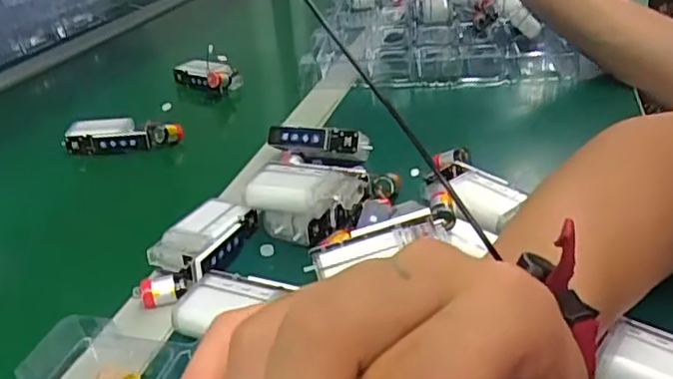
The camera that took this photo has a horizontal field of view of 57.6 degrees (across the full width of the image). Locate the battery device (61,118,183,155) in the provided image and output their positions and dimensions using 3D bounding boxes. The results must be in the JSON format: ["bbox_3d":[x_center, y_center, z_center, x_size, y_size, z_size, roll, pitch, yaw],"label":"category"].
[{"bbox_3d":[-0.203,-0.052,0.585,0.110,0.027,0.022,-1,29,5],"label":"battery device"}]

